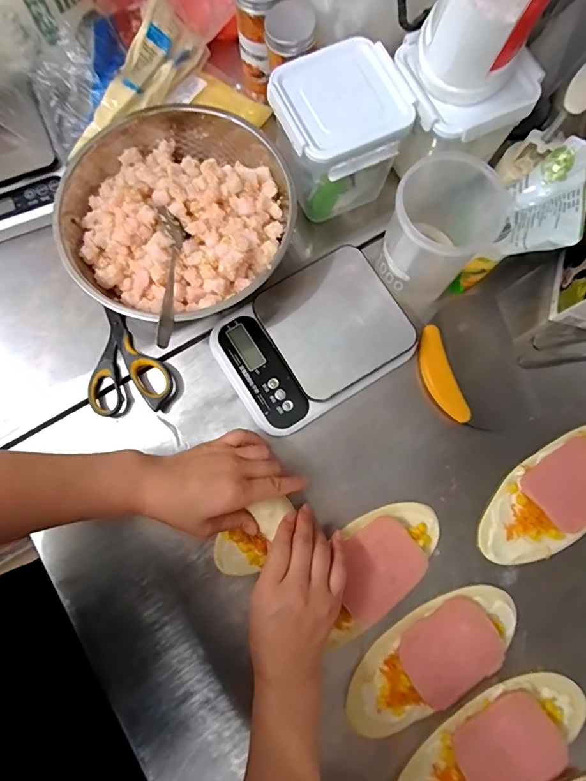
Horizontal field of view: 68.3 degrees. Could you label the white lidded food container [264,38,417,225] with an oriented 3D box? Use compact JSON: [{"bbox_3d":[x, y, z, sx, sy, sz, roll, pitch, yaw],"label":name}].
[{"bbox_3d":[0.046,-0.267,0.467,0.121,0.118,0.118,-28,80,-6],"label":"white lidded food container"}]

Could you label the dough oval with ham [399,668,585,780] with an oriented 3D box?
[{"bbox_3d":[0.190,0.345,0.408,0.203,0.019,0.081,-33,80,-7],"label":"dough oval with ham"}]

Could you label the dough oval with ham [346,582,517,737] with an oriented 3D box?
[{"bbox_3d":[0.137,0.262,0.424,0.191,0.022,0.079,-29,80,-6],"label":"dough oval with ham"}]

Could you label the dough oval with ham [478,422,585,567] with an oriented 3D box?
[{"bbox_3d":[0.282,0.109,0.456,0.196,0.025,0.088,-39,81,-8],"label":"dough oval with ham"}]

